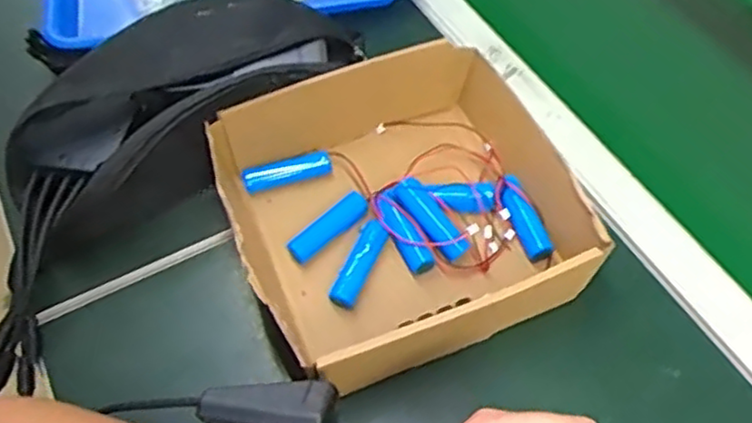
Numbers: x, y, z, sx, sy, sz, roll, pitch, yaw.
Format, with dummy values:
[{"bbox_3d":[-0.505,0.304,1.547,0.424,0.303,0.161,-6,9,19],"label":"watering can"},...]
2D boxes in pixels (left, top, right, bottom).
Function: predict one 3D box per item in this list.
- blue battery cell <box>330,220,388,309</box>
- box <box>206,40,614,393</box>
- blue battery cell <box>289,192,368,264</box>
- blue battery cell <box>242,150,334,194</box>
[{"bbox_3d":[-0.011,0.038,0.481,0.017,0.015,0.064,19,58,14],"label":"blue battery cell"},{"bbox_3d":[0.018,-0.005,0.480,0.221,0.064,0.213,-20,57,-12],"label":"box"},{"bbox_3d":[-0.034,0.012,0.500,0.068,0.015,0.017,-37,62,-22],"label":"blue battery cell"},{"bbox_3d":[-0.068,-0.030,0.529,0.069,0.017,0.018,-16,56,-9],"label":"blue battery cell"}]

